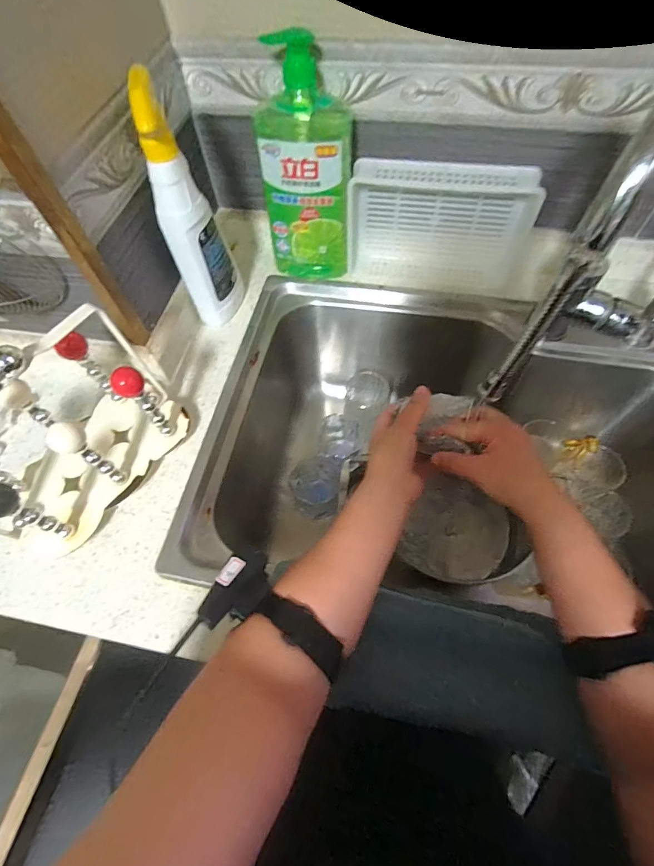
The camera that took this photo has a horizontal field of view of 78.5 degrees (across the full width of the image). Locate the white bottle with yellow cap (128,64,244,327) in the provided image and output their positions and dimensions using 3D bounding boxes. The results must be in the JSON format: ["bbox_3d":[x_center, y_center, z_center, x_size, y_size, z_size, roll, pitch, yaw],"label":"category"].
[{"bbox_3d":[-0.154,-0.239,0.465,0.049,0.265,0.067,3,61,4],"label":"white bottle with yellow cap"}]

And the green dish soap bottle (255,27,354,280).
[{"bbox_3d":[-0.023,-0.317,0.501,0.107,0.257,0.058,7,62,7],"label":"green dish soap bottle"}]

